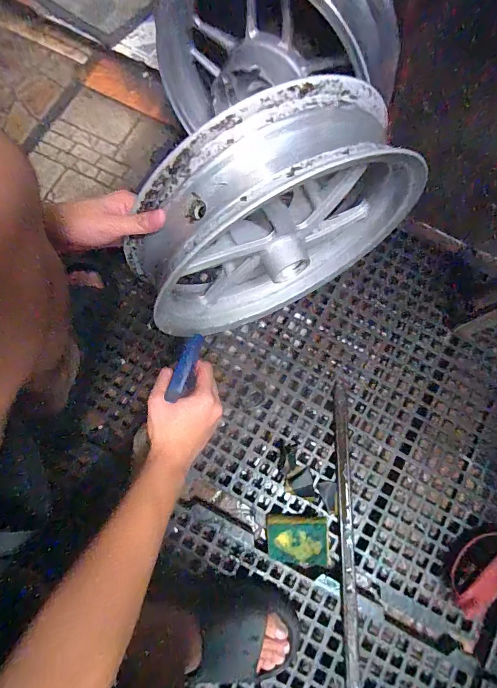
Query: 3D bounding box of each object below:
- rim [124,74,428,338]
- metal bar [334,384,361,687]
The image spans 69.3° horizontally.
[{"bbox_3d":[0.039,-0.142,0.495,0.359,0.366,0.092,-24,77,-4],"label":"rim"},{"bbox_3d":[0.164,0.312,0.602,0.026,0.022,0.470,0,77,2],"label":"metal bar"}]

